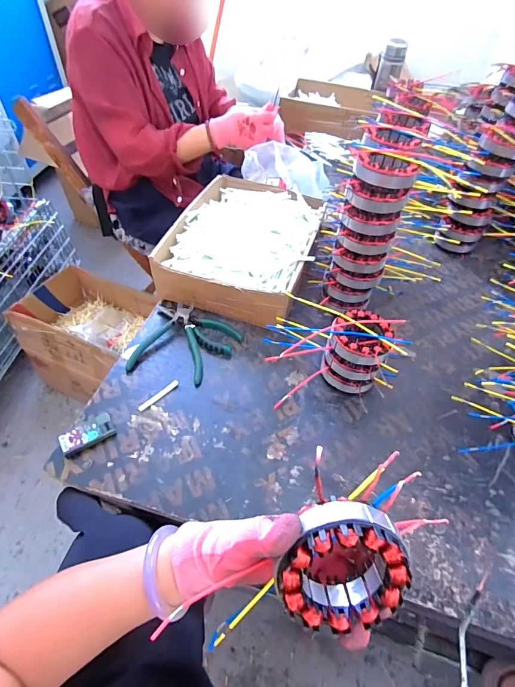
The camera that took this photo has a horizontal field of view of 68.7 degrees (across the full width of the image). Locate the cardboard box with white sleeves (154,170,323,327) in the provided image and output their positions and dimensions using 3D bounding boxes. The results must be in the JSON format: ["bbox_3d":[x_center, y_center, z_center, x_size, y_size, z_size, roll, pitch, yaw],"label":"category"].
[{"bbox_3d":[-0.021,-0.186,0.724,0.240,0.094,0.330,14,51,9],"label":"cardboard box with white sleeves"}]

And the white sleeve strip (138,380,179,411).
[{"bbox_3d":[-0.144,0.075,0.552,0.010,0.007,0.069,36,58,24],"label":"white sleeve strip"}]

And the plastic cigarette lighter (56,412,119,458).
[{"bbox_3d":[-0.227,0.122,0.505,0.066,0.015,0.038,-28,57,-23],"label":"plastic cigarette lighter"}]

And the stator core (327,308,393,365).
[{"bbox_3d":[0.147,-0.006,0.538,0.084,0.032,0.089,19,52,13],"label":"stator core"}]

